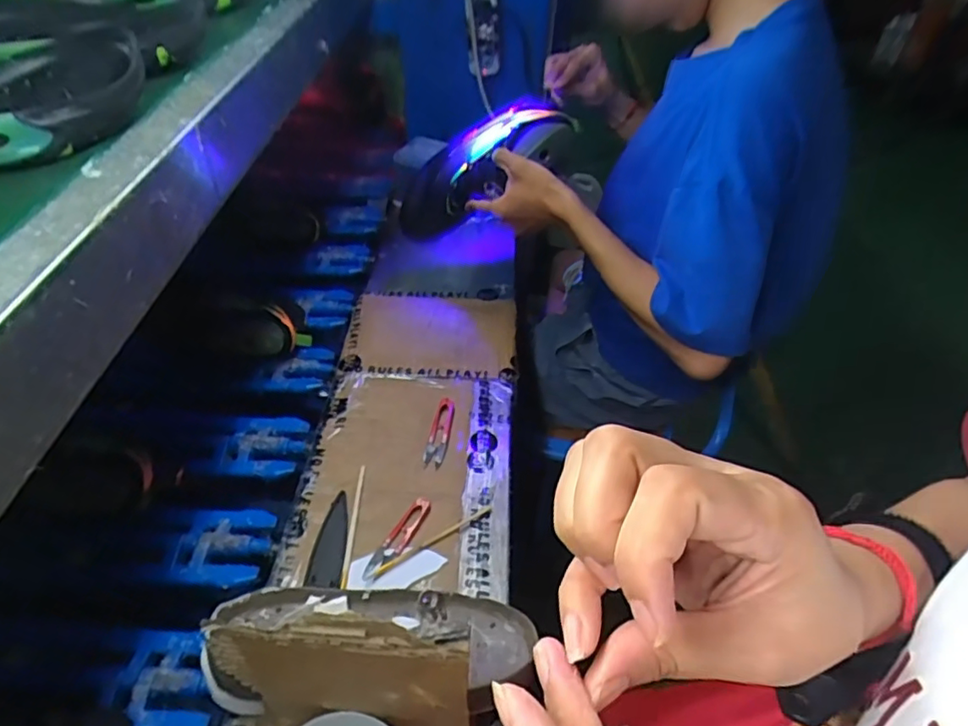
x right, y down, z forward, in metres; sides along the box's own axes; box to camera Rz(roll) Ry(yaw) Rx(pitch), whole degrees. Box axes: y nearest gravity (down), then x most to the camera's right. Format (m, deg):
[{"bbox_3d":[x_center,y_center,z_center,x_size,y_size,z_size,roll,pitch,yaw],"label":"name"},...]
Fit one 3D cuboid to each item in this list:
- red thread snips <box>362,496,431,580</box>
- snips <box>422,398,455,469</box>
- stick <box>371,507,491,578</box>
[{"bbox_3d":[-0.090,0.182,0.618,0.022,0.008,0.104,24,47,21],"label":"red thread snips"},{"bbox_3d":[-0.053,0.083,0.722,0.024,0.011,0.100,9,44,6],"label":"snips"},{"bbox_3d":[-0.051,0.182,0.617,0.142,0.007,0.008,-25,50,-27],"label":"stick"}]

